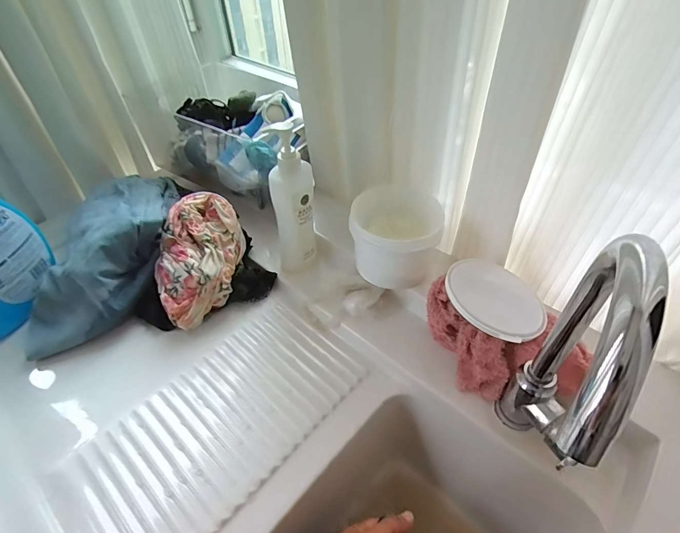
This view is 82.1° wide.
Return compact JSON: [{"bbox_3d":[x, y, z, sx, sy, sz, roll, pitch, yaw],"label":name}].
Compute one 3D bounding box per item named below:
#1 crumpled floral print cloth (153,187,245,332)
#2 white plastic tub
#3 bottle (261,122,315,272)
[{"bbox_3d":[-0.209,-0.012,0.586,0.132,0.110,0.185,-14,47,-11],"label":"crumpled floral print cloth"},{"bbox_3d":[0.075,-0.045,0.550,0.115,0.100,0.109,-1,46,1],"label":"white plastic tub"},{"bbox_3d":[-0.066,-0.085,0.551,0.063,0.214,0.061,-7,46,-4],"label":"bottle"}]

